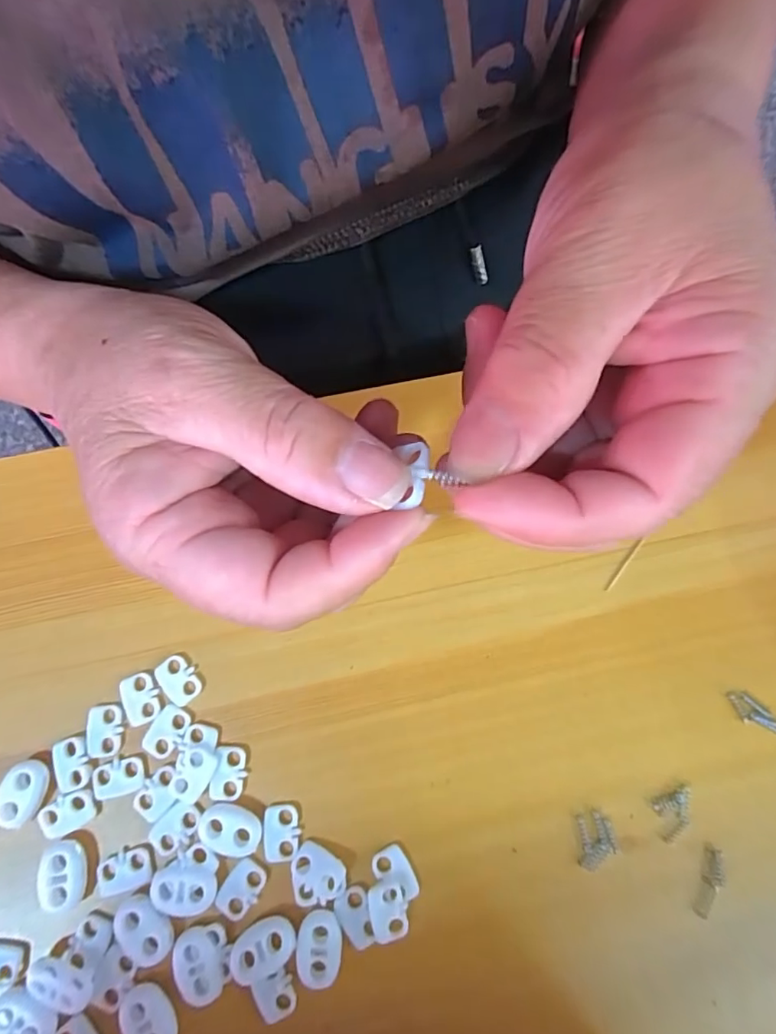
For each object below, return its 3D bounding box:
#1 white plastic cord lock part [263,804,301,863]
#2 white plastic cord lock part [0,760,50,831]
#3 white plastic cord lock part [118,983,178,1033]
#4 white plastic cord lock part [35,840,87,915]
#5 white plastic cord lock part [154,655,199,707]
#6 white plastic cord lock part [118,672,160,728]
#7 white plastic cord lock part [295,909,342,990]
[{"bbox_3d":[-0.038,0.113,0.187,0.012,0.004,0.018,-6,79,-2],"label":"white plastic cord lock part"},{"bbox_3d":[-0.131,0.100,0.188,0.014,0.006,0.022,6,79,0],"label":"white plastic cord lock part"},{"bbox_3d":[-0.079,0.166,0.173,0.014,0.004,0.022,-40,82,-8],"label":"white plastic cord lock part"},{"bbox_3d":[-0.114,0.125,0.183,0.016,0.005,0.021,-3,79,-1],"label":"white plastic cord lock part"},{"bbox_3d":[-0.080,0.062,0.200,0.013,0.004,0.018,-34,81,-7],"label":"white plastic cord lock part"},{"bbox_3d":[-0.094,0.068,0.197,0.013,0.004,0.019,-19,79,-4],"label":"white plastic cord lock part"},{"bbox_3d":[-0.024,0.147,0.179,0.015,0.004,0.021,1,79,-1],"label":"white plastic cord lock part"}]

